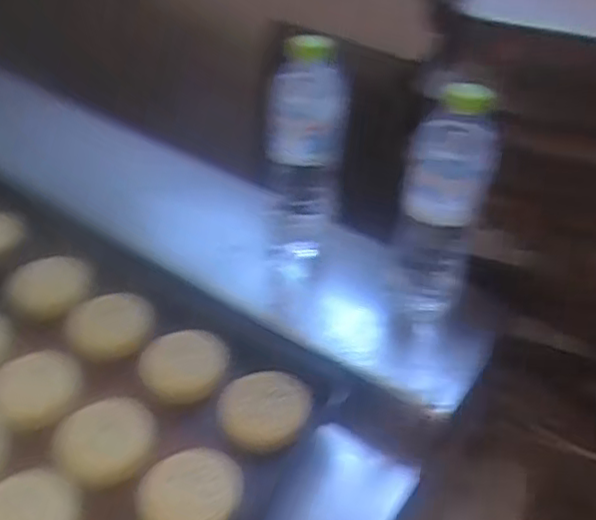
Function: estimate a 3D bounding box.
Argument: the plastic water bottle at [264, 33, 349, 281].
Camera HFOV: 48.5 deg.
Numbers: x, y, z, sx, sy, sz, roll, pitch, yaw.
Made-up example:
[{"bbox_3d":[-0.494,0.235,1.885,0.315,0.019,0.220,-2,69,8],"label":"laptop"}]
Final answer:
[{"bbox_3d":[0.007,-0.090,0.639,0.073,0.227,0.062,-2,39,-6],"label":"plastic water bottle"}]

